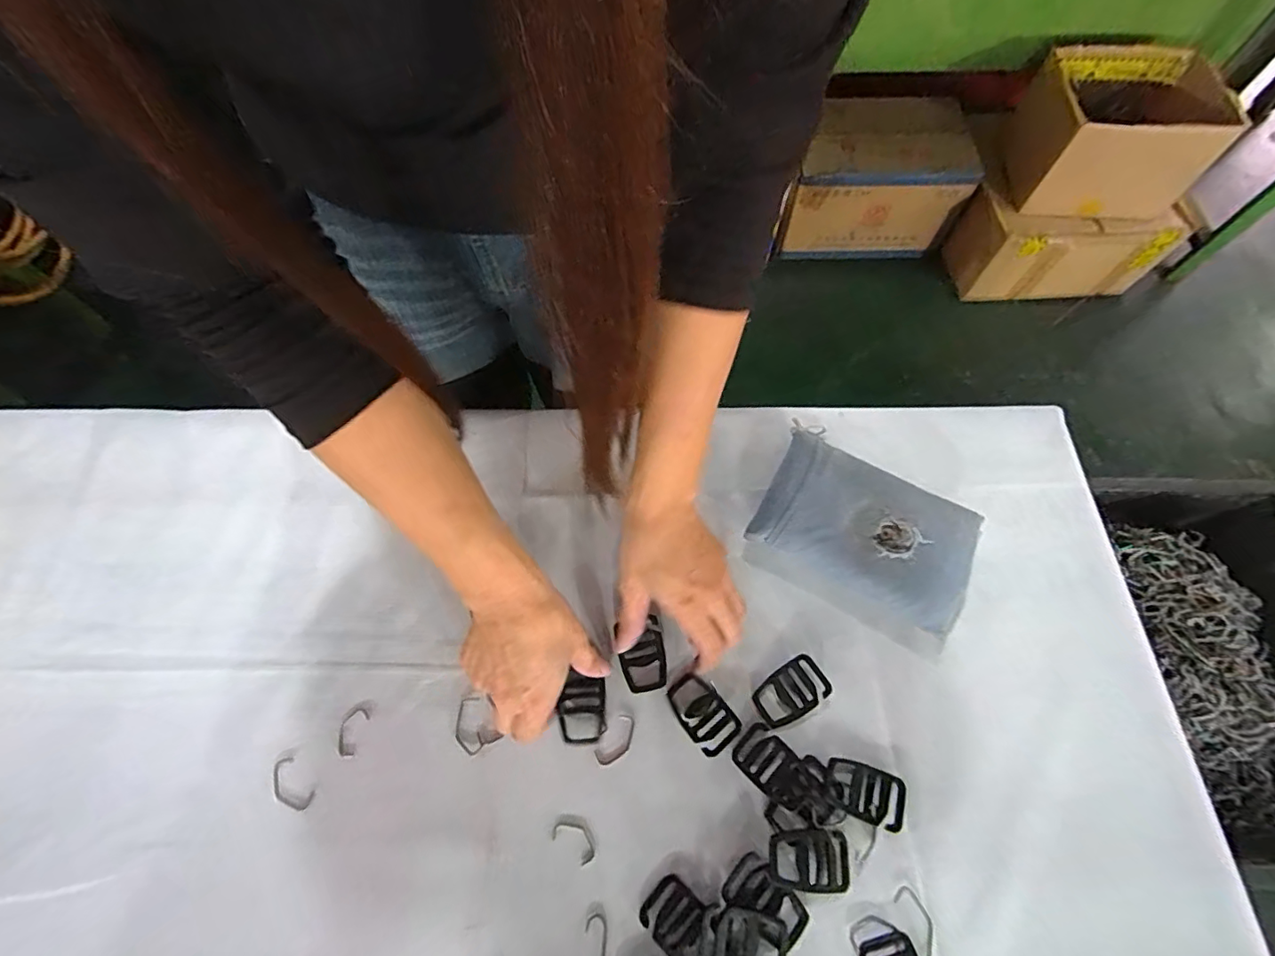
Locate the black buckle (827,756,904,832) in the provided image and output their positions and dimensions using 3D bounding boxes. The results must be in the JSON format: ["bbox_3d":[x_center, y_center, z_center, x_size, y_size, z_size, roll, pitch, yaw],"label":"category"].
[{"bbox_3d":[0.157,0.218,0.380,0.054,0.004,0.033,19,65,9],"label":"black buckle"}]

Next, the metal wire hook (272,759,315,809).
[{"bbox_3d":[-0.244,0.215,0.383,0.021,0.004,0.039,-41,71,-19],"label":"metal wire hook"}]

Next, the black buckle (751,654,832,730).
[{"bbox_3d":[0.115,0.161,0.410,0.057,0.006,0.035,-32,68,-15],"label":"black buckle"}]

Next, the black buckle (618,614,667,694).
[{"bbox_3d":[0.003,0.136,0.424,0.035,0.006,0.053,-8,64,-4],"label":"black buckle"}]

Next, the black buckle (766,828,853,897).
[{"bbox_3d":[0.115,0.255,0.366,0.054,0.004,0.035,2,63,1],"label":"black buckle"}]

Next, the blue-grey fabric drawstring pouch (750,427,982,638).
[{"bbox_3d":[0.183,0.044,0.448,0.166,0.042,0.114,28,67,13],"label":"blue-grey fabric drawstring pouch"}]

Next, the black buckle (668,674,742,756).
[{"bbox_3d":[0.048,0.174,0.405,0.034,0.005,0.056,-35,69,-16],"label":"black buckle"}]

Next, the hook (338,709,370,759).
[{"bbox_3d":[-0.210,0.186,0.401,0.018,0.004,0.033,15,64,7],"label":"hook"}]

